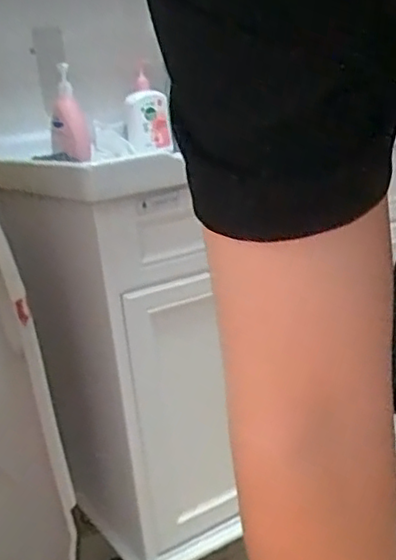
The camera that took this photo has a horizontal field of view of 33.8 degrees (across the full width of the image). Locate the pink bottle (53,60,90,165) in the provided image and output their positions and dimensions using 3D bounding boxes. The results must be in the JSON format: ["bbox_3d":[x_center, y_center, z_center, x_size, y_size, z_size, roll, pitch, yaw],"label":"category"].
[{"bbox_3d":[-0.235,-0.297,1.175,0.063,0.160,0.063,-7,18,-7],"label":"pink bottle"}]

